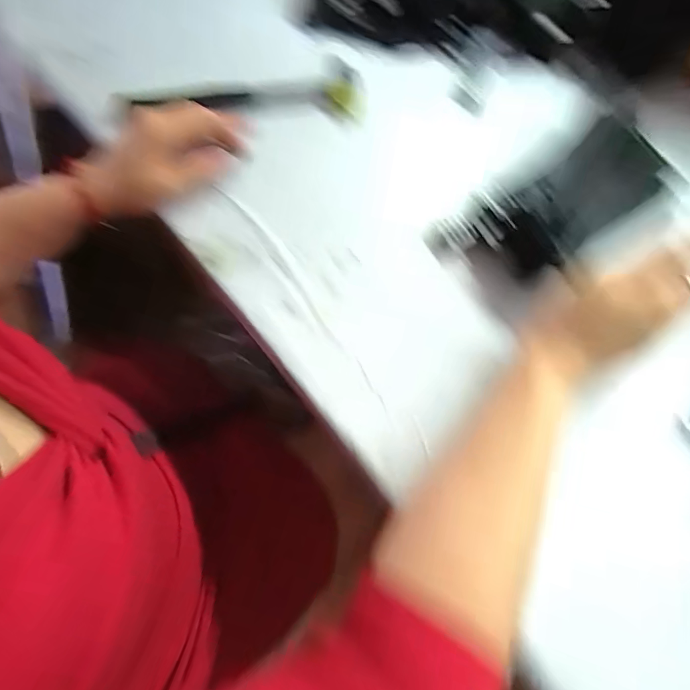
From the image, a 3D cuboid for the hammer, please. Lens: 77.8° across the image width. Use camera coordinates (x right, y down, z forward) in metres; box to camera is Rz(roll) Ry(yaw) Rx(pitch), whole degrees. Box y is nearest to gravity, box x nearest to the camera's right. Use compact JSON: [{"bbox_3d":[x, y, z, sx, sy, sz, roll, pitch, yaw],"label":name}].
[{"bbox_3d":[-0.096,-0.252,0.428,0.227,0.032,0.060,-8,65,-9],"label":"hammer"}]

